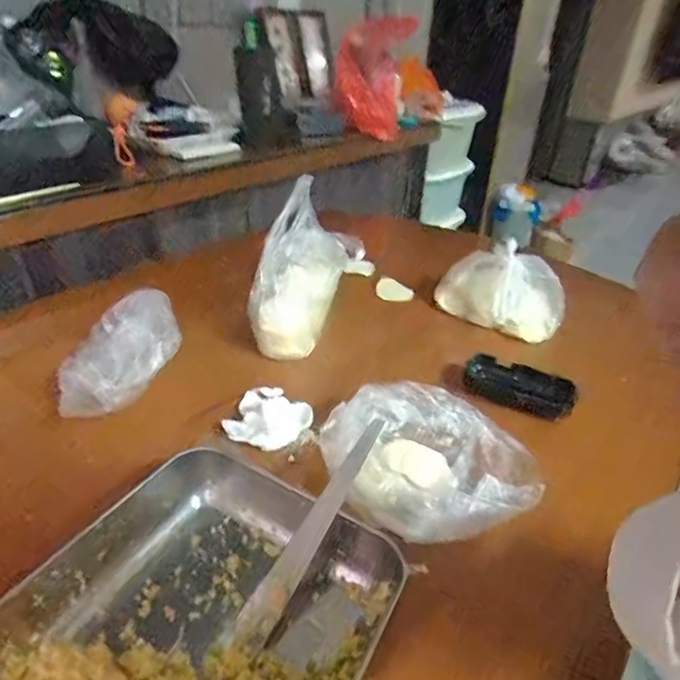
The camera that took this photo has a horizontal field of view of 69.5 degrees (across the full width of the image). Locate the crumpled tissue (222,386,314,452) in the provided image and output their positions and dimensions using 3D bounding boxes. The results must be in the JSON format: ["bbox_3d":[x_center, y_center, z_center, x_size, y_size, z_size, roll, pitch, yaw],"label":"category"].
[{"bbox_3d":[-0.070,0.067,0.467,0.074,0.028,0.078,24,39,30],"label":"crumpled tissue"}]

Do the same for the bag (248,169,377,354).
[{"bbox_3d":[-0.034,-0.092,0.595,0.079,0.148,0.207,14,35,18],"label":"bag"}]

